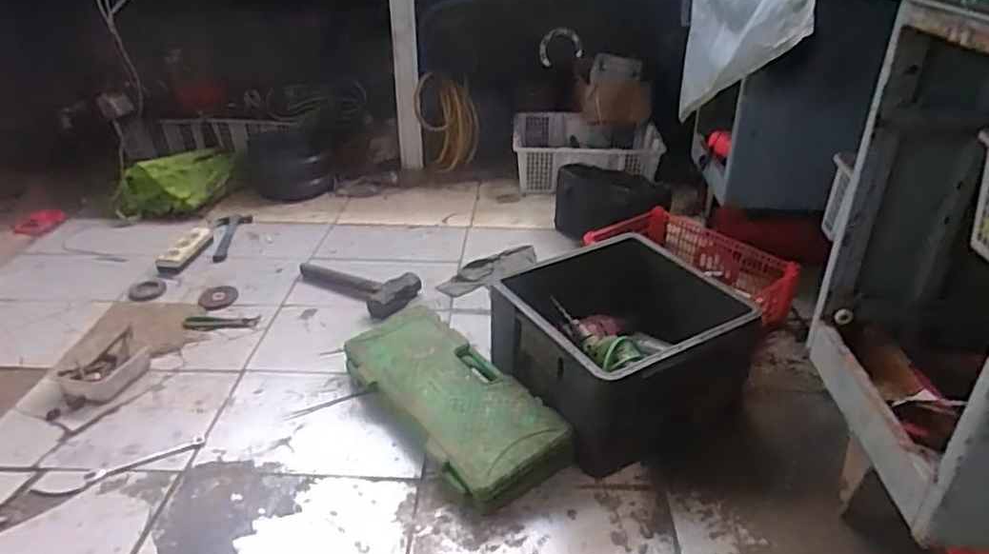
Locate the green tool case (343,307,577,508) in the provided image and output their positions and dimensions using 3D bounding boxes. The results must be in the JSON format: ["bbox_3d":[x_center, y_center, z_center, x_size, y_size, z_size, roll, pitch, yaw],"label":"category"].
[{"bbox_3d":[-0.090,0.221,1.226,0.204,0.087,0.490,-21,36,-33],"label":"green tool case"}]

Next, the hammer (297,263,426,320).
[{"bbox_3d":[-0.352,0.012,1.645,0.335,0.057,0.138,18,34,27],"label":"hammer"}]

